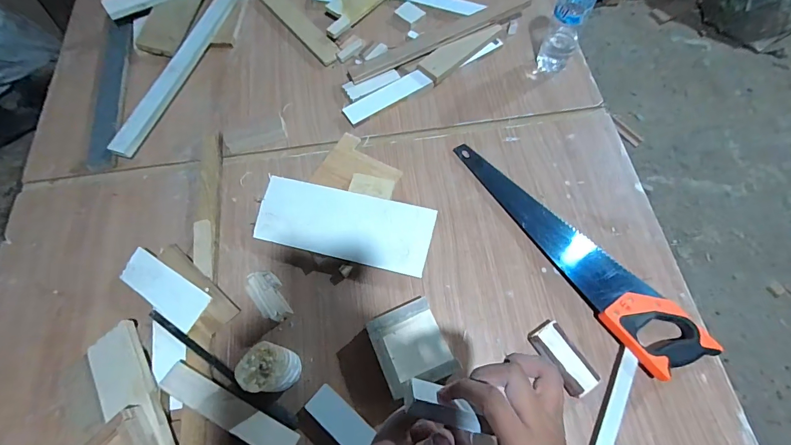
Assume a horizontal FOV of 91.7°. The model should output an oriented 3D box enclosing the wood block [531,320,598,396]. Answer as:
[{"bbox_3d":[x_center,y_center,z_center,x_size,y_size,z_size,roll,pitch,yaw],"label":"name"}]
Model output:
[{"bbox_3d":[0.261,0.210,0.596,0.054,0.025,0.108,-31,68,-11],"label":"wood block"}]

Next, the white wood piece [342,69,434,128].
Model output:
[{"bbox_3d":[-0.016,-0.267,0.816,0.198,0.019,0.047,-31,69,-11],"label":"white wood piece"}]

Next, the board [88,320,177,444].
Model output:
[{"bbox_3d":[-0.379,0.299,0.560,0.082,0.022,0.322,-32,69,-8],"label":"board"}]

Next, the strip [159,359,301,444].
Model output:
[{"bbox_3d":[-0.251,0.281,0.573,0.224,0.015,0.043,25,70,13],"label":"strip"}]

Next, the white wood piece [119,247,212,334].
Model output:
[{"bbox_3d":[-0.389,0.112,0.646,0.168,0.011,0.070,29,82,12],"label":"white wood piece"}]

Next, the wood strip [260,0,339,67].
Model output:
[{"bbox_3d":[-0.235,-0.481,0.919,0.055,0.008,0.309,-36,70,-13],"label":"wood strip"}]

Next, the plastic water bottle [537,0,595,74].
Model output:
[{"bbox_3d":[0.347,-0.406,0.768,0.068,0.202,0.086,21,69,11],"label":"plastic water bottle"}]

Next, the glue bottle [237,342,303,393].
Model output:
[{"bbox_3d":[-0.180,0.215,0.564,0.060,0.104,0.062,12,67,7],"label":"glue bottle"}]

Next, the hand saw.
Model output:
[{"bbox_3d":[0.295,0.029,0.672,0.118,0.038,0.530,-34,69,-12],"label":"hand saw"}]

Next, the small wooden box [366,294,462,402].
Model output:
[{"bbox_3d":[0.026,0.195,0.601,0.109,0.044,0.125,-22,67,-7],"label":"small wooden box"}]

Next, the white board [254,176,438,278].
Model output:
[{"bbox_3d":[-0.092,0.002,0.676,0.308,0.010,0.118,13,82,7],"label":"white board"}]

